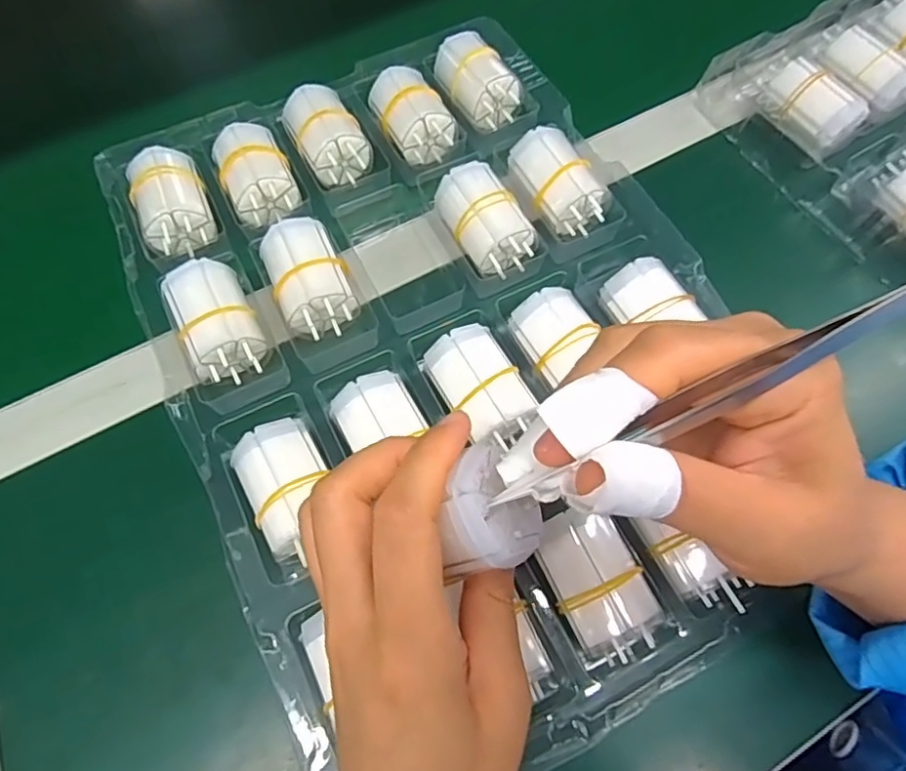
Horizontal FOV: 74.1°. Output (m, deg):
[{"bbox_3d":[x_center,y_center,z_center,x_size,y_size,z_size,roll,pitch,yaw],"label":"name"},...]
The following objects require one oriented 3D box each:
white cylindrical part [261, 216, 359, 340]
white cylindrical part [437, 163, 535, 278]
[{"bbox_3d":[-0.079,-0.057,0.334,0.039,0.039,0.059,-21,68,-9],"label":"white cylindrical part"},{"bbox_3d":[0.019,-0.094,0.350,0.040,0.037,0.062,-24,68,-10],"label":"white cylindrical part"}]

